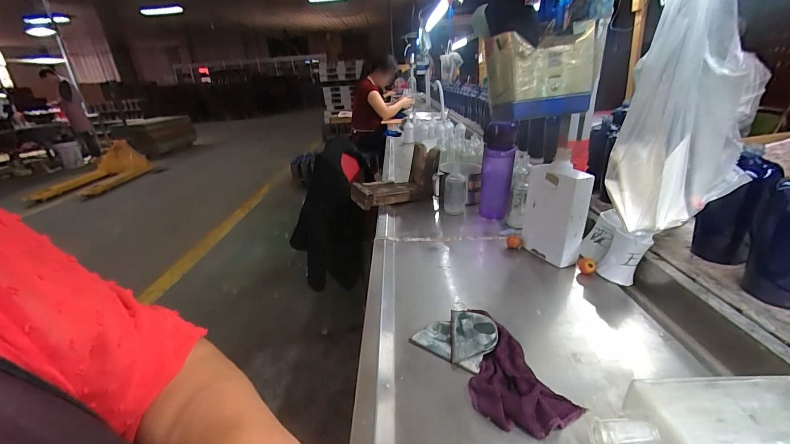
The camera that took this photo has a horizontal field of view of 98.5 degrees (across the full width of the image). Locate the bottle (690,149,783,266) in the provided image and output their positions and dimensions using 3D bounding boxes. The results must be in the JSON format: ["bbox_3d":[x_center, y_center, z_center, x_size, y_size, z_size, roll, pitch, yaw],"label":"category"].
[{"bbox_3d":[0.562,-0.024,0.565,0.067,0.171,0.058,14,29,35],"label":"bottle"}]

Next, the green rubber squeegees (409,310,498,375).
[{"bbox_3d":[0.084,0.149,0.455,0.095,0.023,0.079,18,33,36],"label":"green rubber squeegees"}]

